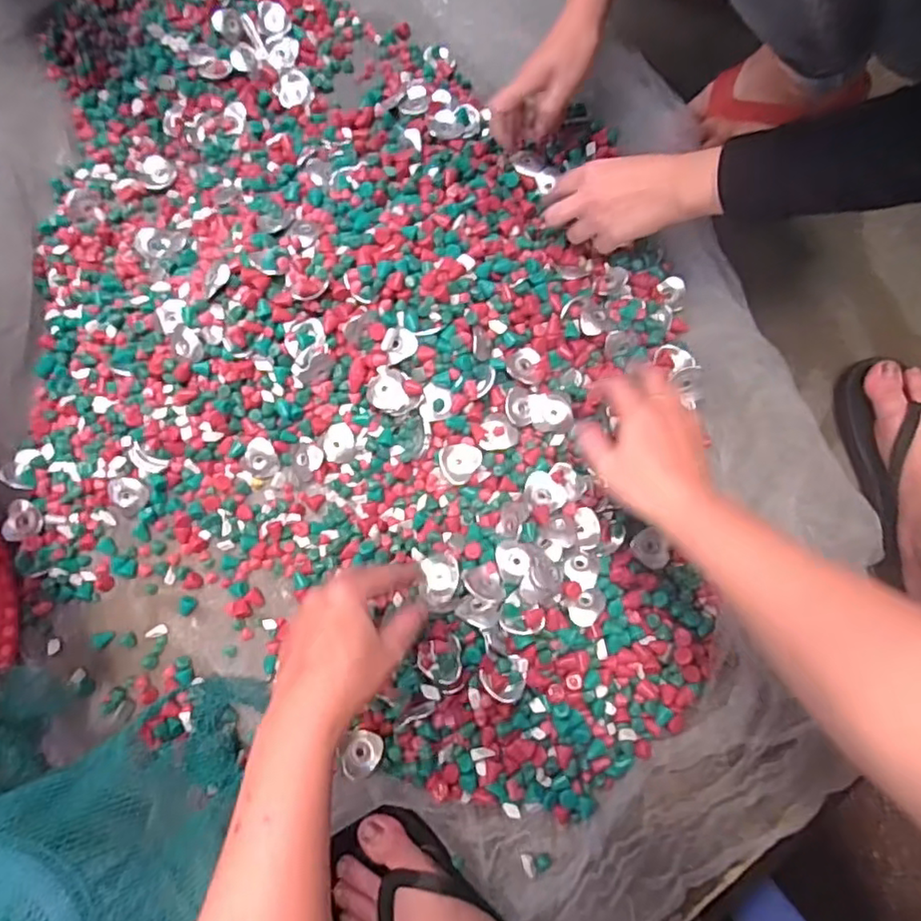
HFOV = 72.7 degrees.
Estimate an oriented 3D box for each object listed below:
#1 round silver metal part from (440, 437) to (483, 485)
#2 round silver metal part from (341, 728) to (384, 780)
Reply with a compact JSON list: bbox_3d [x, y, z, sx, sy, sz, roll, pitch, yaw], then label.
[{"bbox_3d":[0.001,0.001,0.549,0.036,0.017,0.034,0,78,1],"label":"round silver metal part"},{"bbox_3d":[-0.077,0.229,0.492,0.030,0.013,0.034,41,82,9],"label":"round silver metal part"}]

